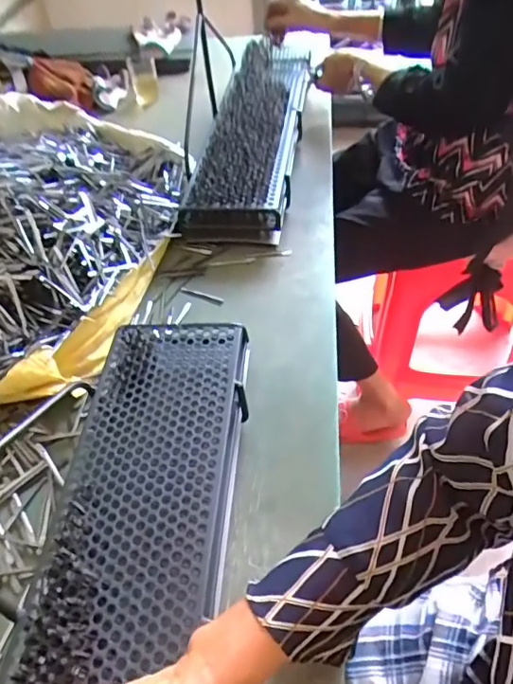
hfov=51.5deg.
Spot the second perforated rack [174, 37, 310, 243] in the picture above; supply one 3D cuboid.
[{"bbox_3d":[0.009,-0.404,0.978,0.155,0.089,0.647,4,48,10],"label":"second perforated rack"}]

